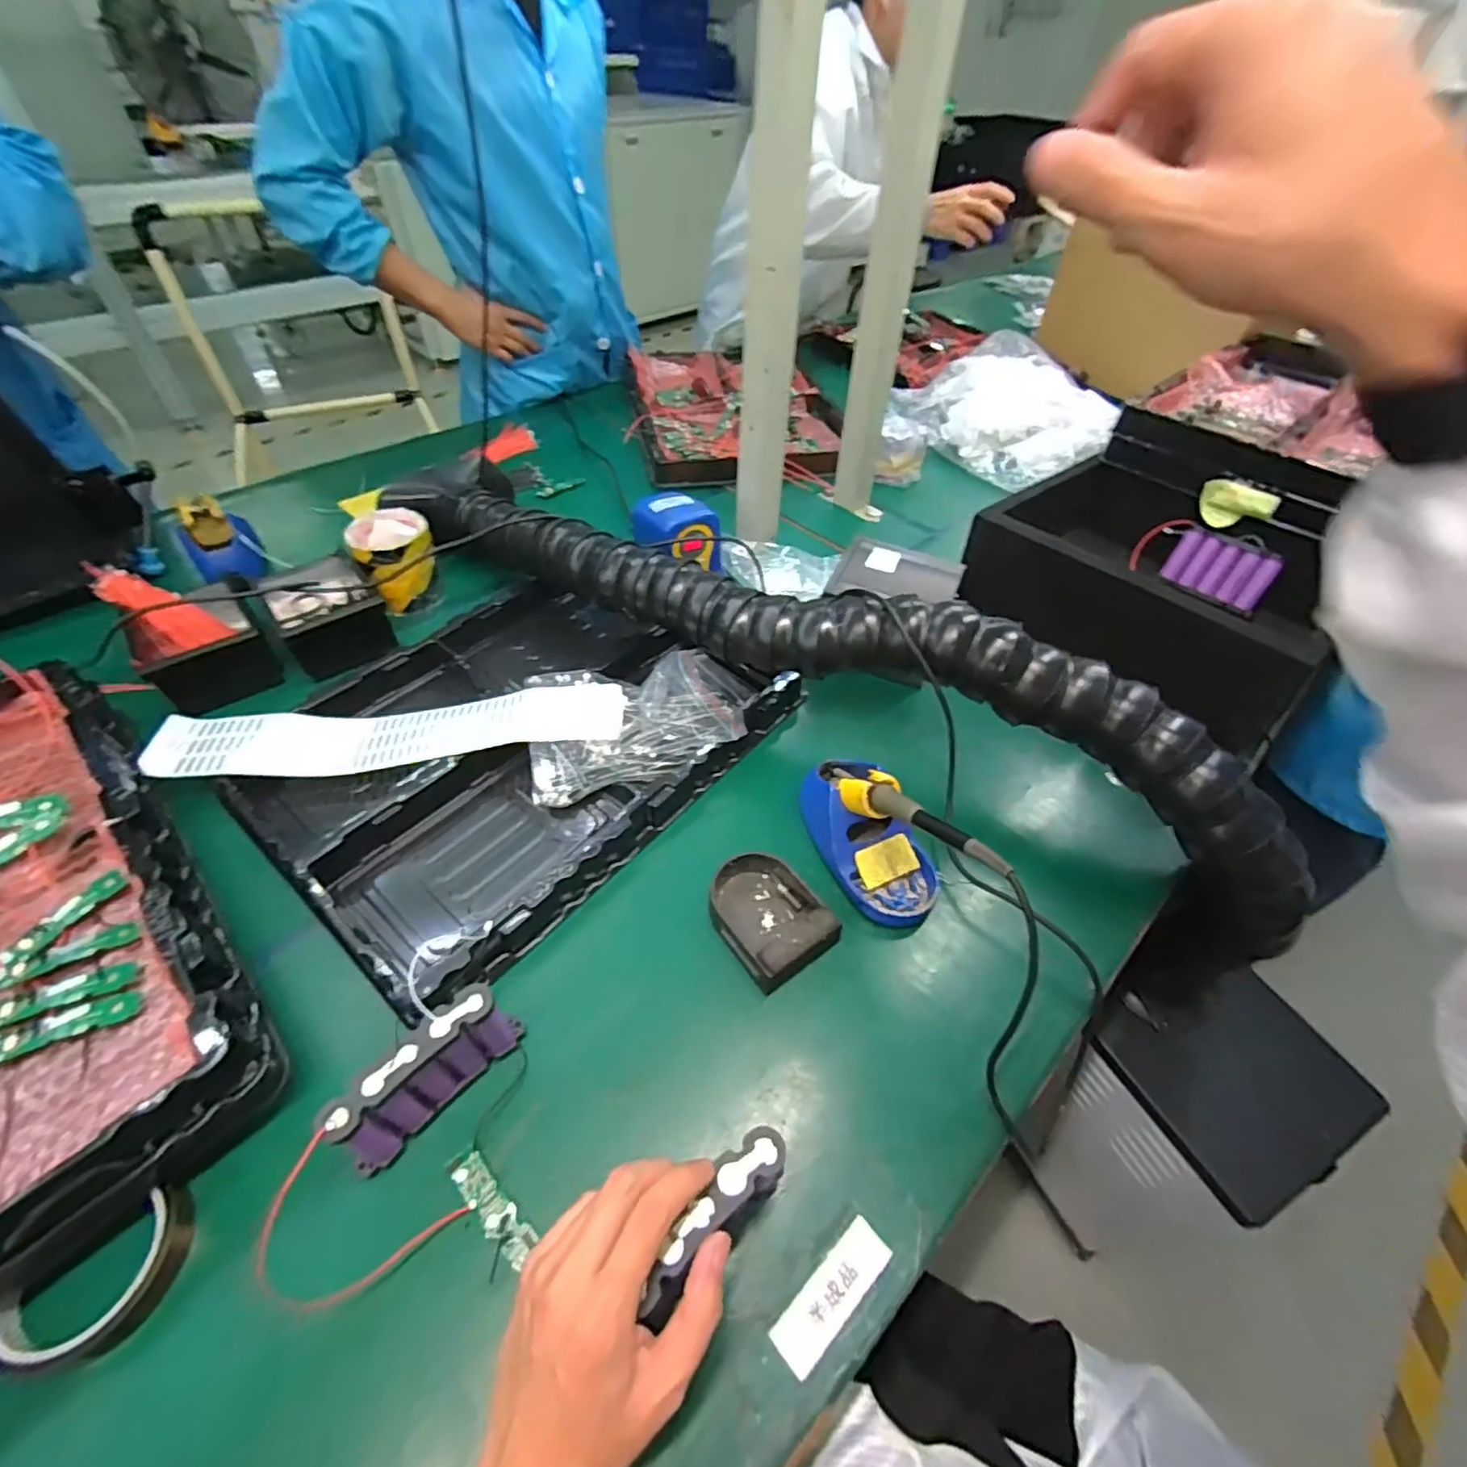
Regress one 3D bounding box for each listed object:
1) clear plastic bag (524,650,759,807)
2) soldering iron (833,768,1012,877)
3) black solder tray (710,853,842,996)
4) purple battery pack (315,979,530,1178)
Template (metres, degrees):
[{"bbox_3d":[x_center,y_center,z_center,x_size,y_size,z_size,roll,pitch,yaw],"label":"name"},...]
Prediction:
[{"bbox_3d":[-0.086,-0.024,0.643,0.230,0.065,0.155,-9,48,-9],"label":"clear plastic bag"},{"bbox_3d":[0.132,0.060,0.493,0.020,0.018,0.203,-20,22,-18],"label":"soldering iron"},{"bbox_3d":[0.027,0.146,0.526,0.079,0.043,0.101,-28,54,-24],"label":"black solder tray"},{"bbox_3d":[-0.195,0.218,0.414,0.021,0.072,0.112,33,55,26],"label":"purple battery pack"}]

